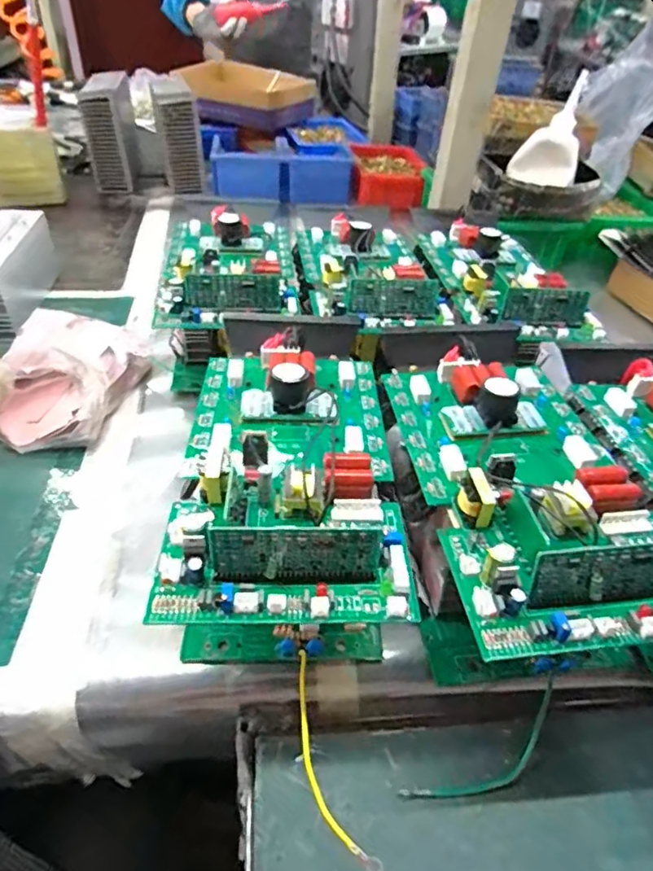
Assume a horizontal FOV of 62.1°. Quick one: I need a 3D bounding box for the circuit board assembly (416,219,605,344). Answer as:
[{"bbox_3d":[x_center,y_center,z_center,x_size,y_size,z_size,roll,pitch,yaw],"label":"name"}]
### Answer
[{"bbox_3d":[0.173,-0.168,0.548,0.127,0.036,0.232,-1,42,-7],"label":"circuit board assembly"}]

